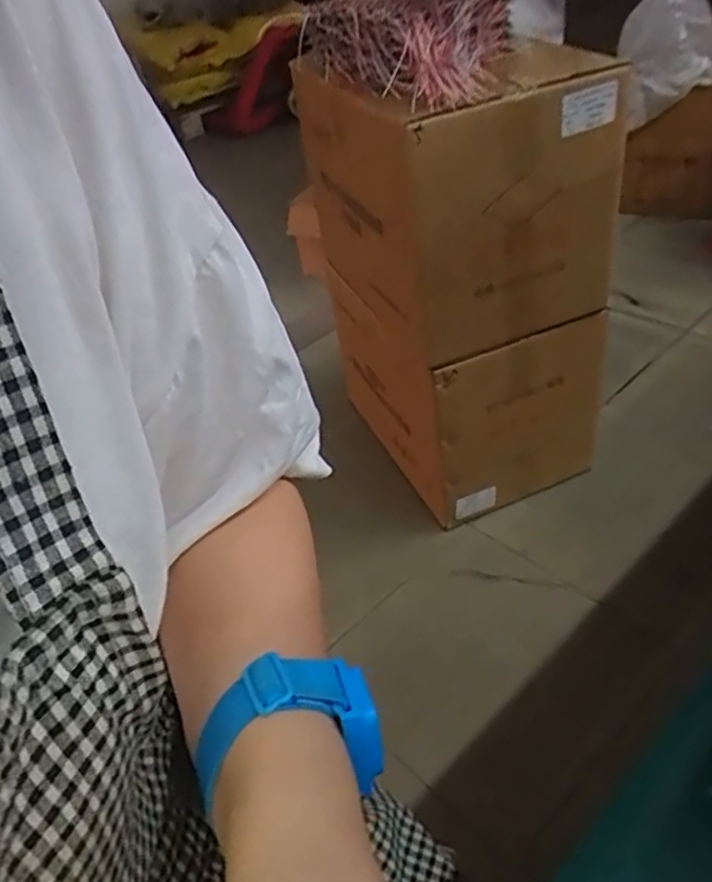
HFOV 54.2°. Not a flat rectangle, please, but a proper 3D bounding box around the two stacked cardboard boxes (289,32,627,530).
[{"bbox_3d":[0.164,-0.246,1.156,0.291,0.681,0.460,-25,42,-16],"label":"two stacked cardboard boxes"}]

